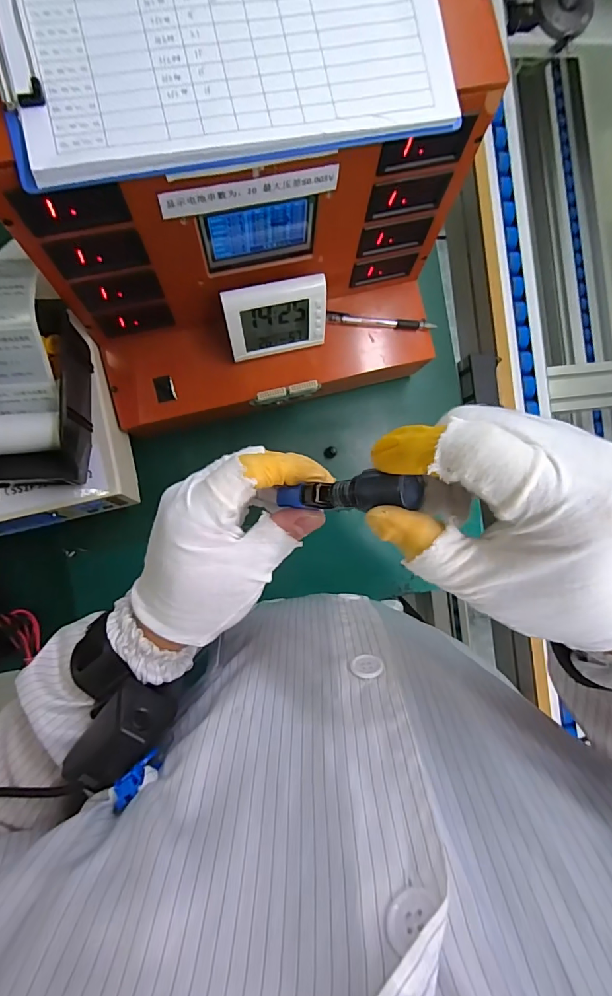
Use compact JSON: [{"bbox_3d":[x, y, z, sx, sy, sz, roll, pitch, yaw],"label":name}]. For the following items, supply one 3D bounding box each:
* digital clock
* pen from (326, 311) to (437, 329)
[{"bbox_3d":[-0.033,-0.199,0.483,0.112,0.078,0.050,-13,91,-6],"label":"digital clock"},{"bbox_3d":[0.094,-0.220,0.534,0.136,0.008,0.014,1,89,-6],"label":"pen"}]

